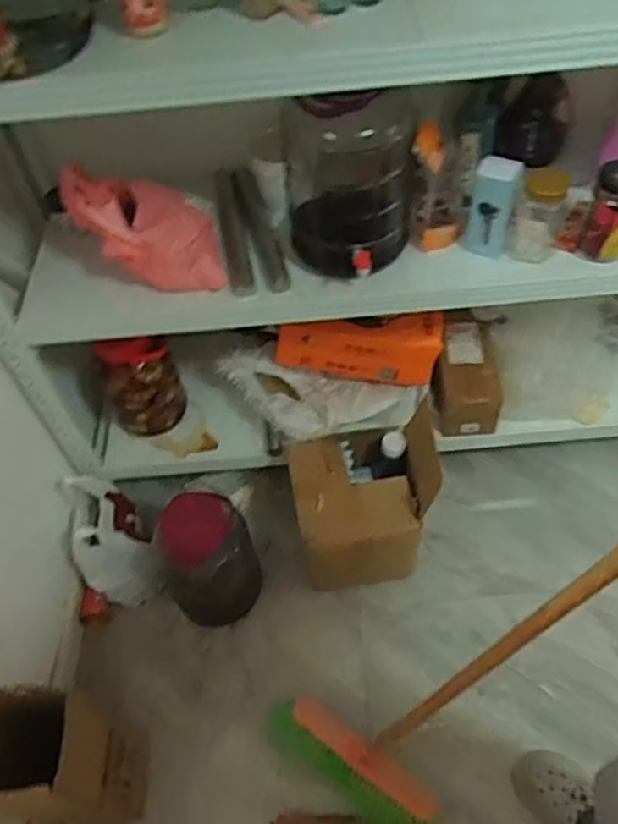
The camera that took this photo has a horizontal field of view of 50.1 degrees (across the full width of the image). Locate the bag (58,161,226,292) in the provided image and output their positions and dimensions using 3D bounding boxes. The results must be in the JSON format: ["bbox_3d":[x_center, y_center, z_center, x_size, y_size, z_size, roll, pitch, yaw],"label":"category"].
[{"bbox_3d":[-0.278,-0.312,1.109,0.229,0.173,0.125,-8,53,-2],"label":"bag"}]

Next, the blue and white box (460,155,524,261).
[{"bbox_3d":[0.312,-0.349,1.129,0.075,0.182,0.049,7,54,9],"label":"blue and white box"}]

